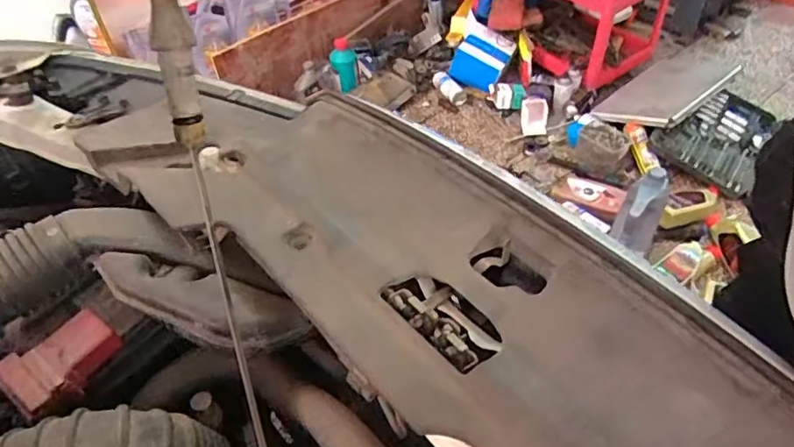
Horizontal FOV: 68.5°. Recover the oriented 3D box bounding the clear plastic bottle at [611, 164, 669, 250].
[{"bbox_3d":[0.616,-0.038,1.462,0.093,0.104,0.225,24,91,24],"label":"clear plastic bottle"}]

